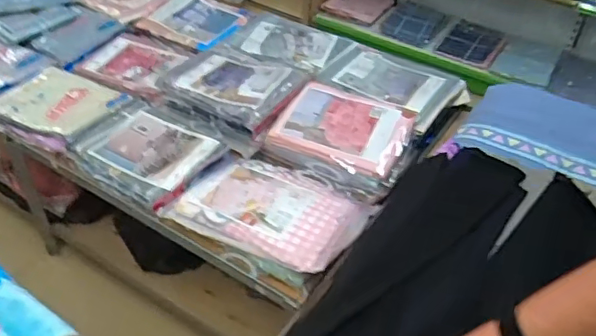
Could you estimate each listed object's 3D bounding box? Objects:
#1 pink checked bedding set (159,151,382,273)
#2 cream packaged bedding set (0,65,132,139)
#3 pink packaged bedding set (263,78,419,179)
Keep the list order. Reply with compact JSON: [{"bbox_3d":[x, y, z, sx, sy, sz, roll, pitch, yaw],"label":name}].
[{"bbox_3d":[-0.051,0.088,1.326,0.400,0.067,0.289,17,44,17],"label":"pink checked bedding set"},{"bbox_3d":[-0.647,-0.189,1.546,0.281,0.042,0.248,18,44,18],"label":"cream packaged bedding set"},{"bbox_3d":[0.127,-0.111,1.461,0.316,0.066,0.262,20,45,20],"label":"pink packaged bedding set"}]

